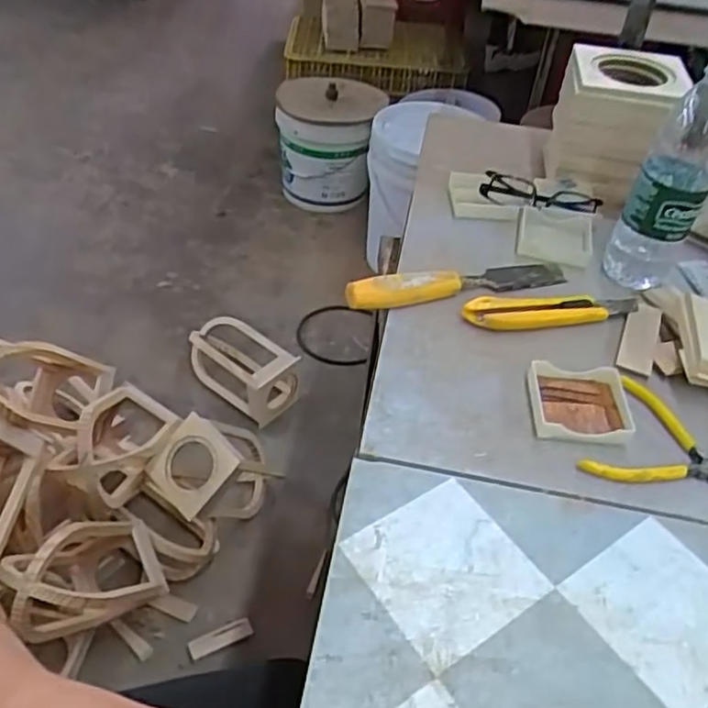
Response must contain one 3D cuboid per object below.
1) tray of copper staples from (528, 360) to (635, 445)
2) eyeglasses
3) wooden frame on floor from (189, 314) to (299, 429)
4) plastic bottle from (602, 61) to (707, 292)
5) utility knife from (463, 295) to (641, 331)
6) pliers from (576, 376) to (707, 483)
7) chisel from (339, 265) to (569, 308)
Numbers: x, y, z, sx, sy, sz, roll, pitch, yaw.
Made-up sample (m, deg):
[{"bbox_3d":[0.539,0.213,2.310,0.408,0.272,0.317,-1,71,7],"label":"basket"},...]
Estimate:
[{"bbox_3d":[0.190,0.041,0.577,0.081,0.012,0.076,5,44,0],"label":"tray of copper staples"},{"bbox_3d":[0.211,-0.179,0.782,0.135,0.033,0.031,11,44,5],"label":"eyeglasses"},{"bbox_3d":[-0.243,0.017,1.510,0.266,0.130,0.139,31,49,25],"label":"wooden frame on floor"},{"bbox_3d":[0.301,-0.164,0.648,0.066,0.195,0.079,33,51,26],"label":"plastic bottle"},{"bbox_3d":[0.186,-0.043,0.650,0.172,0.016,0.035,-4,45,-9],"label":"utility knife"},{"bbox_3d":[0.249,0.076,0.547,0.108,0.011,0.111,27,48,21],"label":"pliers"},{"bbox_3d":[0.103,-0.073,0.665,0.225,0.020,0.034,-11,46,-16],"label":"chisel"}]

